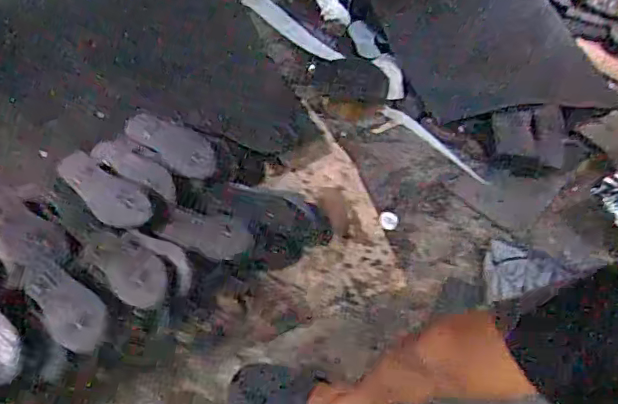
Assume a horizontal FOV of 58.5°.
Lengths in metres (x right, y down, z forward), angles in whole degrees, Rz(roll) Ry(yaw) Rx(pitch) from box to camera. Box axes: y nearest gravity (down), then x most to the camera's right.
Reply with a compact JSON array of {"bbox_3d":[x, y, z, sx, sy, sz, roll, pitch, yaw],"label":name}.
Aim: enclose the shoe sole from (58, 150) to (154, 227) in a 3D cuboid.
[{"bbox_3d":[-0.435,-0.023,1.169,0.211,0.051,0.099,33,69,10],"label":"shoe sole"}]

